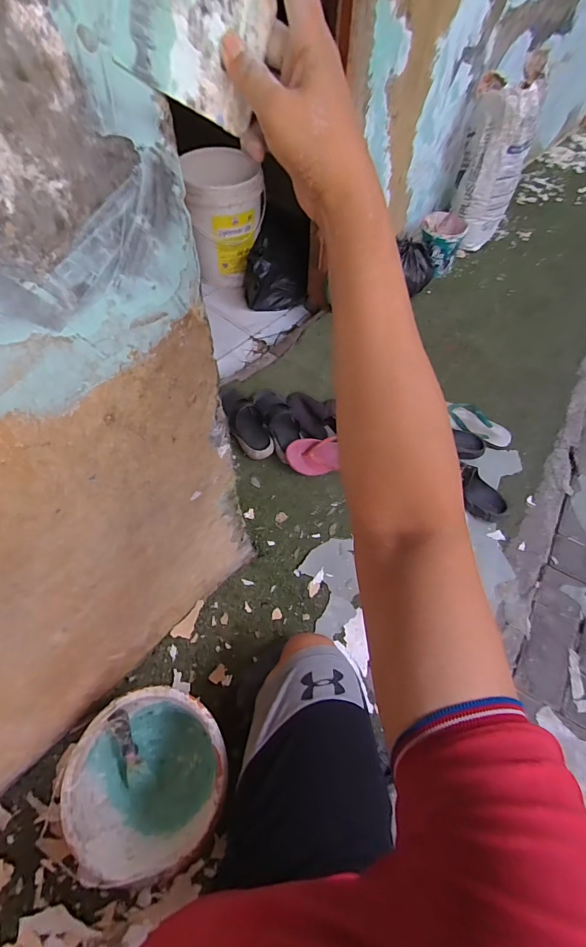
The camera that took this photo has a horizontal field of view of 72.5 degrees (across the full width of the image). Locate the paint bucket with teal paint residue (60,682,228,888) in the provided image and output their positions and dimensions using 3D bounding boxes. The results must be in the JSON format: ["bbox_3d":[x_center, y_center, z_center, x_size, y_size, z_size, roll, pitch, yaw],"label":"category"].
[{"bbox_3d":[-0.234,0.520,0.695,0.244,0.174,0.241,0,58,-1],"label":"paint bucket with teal paint residue"}]

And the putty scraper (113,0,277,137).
[{"bbox_3d":[-0.060,-0.278,0.246,0.008,0.079,0.104,39,32,25],"label":"putty scraper"}]

